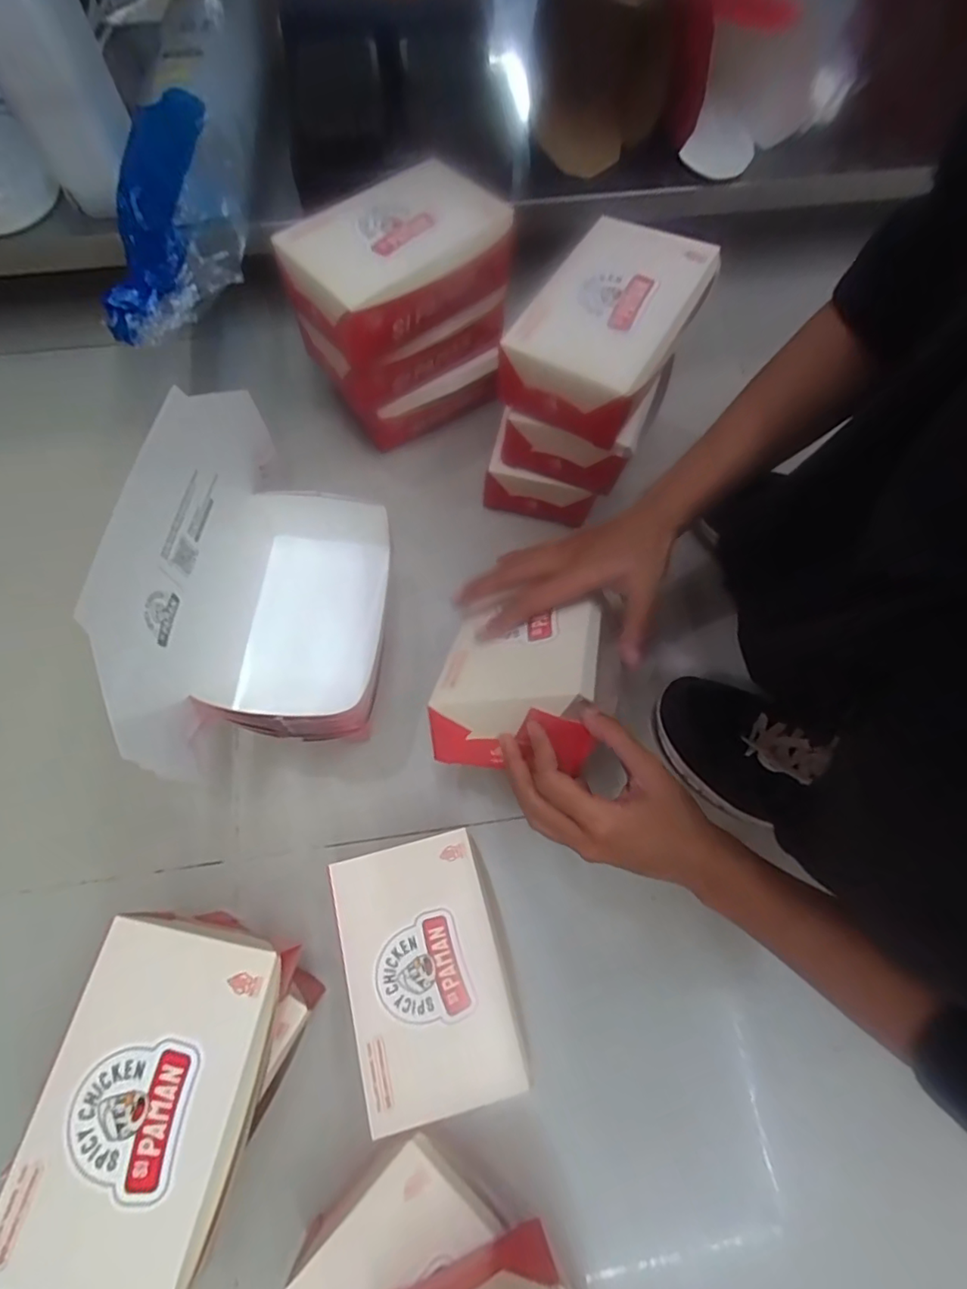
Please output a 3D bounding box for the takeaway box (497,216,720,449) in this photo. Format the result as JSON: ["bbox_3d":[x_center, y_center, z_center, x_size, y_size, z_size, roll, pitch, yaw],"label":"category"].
[{"bbox_3d":[0.104,-0.263,0.482,0.113,0.064,0.177,33,73,10],"label":"takeaway box"}]

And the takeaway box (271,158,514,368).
[{"bbox_3d":[-0.074,-0.332,0.503,0.184,0.068,0.105,-37,75,-13],"label":"takeaway box"}]

